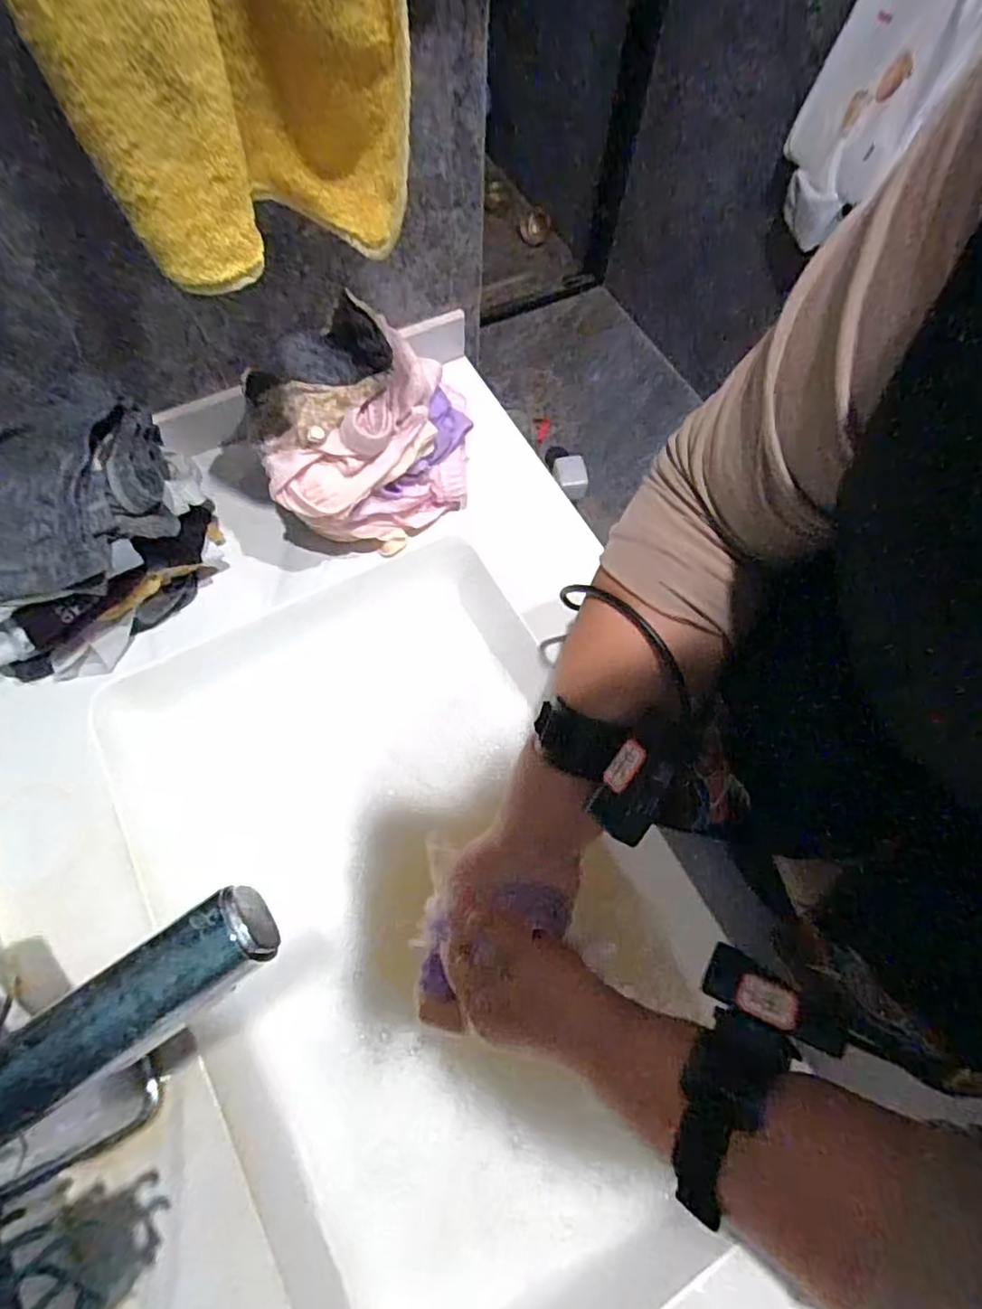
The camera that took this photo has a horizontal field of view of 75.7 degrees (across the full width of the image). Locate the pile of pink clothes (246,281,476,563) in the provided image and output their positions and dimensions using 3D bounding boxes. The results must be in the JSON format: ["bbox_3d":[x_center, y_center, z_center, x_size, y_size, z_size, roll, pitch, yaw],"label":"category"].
[{"bbox_3d":[-0.100,-0.180,0.518,0.180,0.141,0.124,-36,73,-16],"label":"pile of pink clothes"}]

